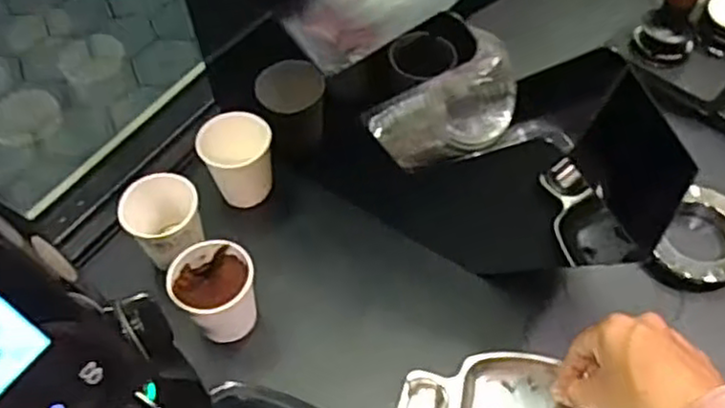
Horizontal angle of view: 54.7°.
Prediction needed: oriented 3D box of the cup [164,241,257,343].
[{"bbox_3d":[-0.127,0.076,0.613,0.068,0.069,0.063,-1,55,2],"label":"cup"}]

